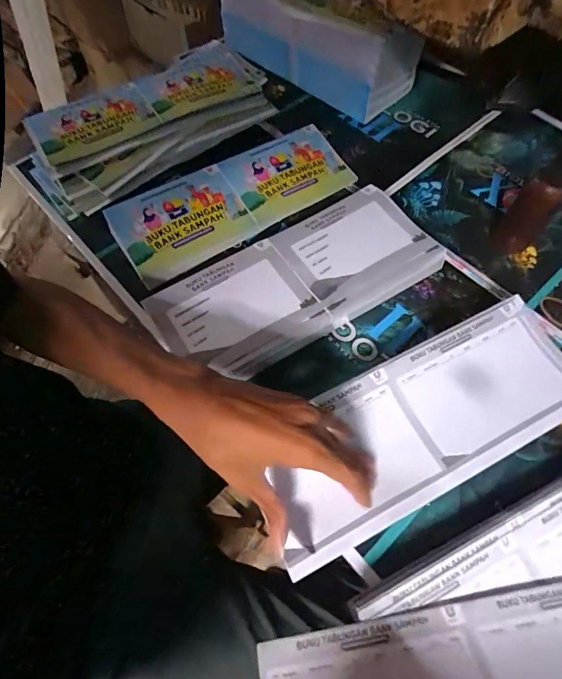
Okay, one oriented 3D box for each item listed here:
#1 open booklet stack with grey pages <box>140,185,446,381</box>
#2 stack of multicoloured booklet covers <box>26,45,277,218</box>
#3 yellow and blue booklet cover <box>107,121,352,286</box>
[{"bbox_3d":[0.019,-0.065,0.424,0.301,0.023,0.131,-29,66,-16],"label":"open booklet stack with grey pages"},{"bbox_3d":[-0.175,-0.304,0.547,0.345,0.046,0.168,-37,69,-19],"label":"stack of multicoloured booklet covers"},{"bbox_3d":[-0.058,-0.180,0.496,0.300,0.026,0.122,-31,67,-17],"label":"yellow and blue booklet cover"}]

